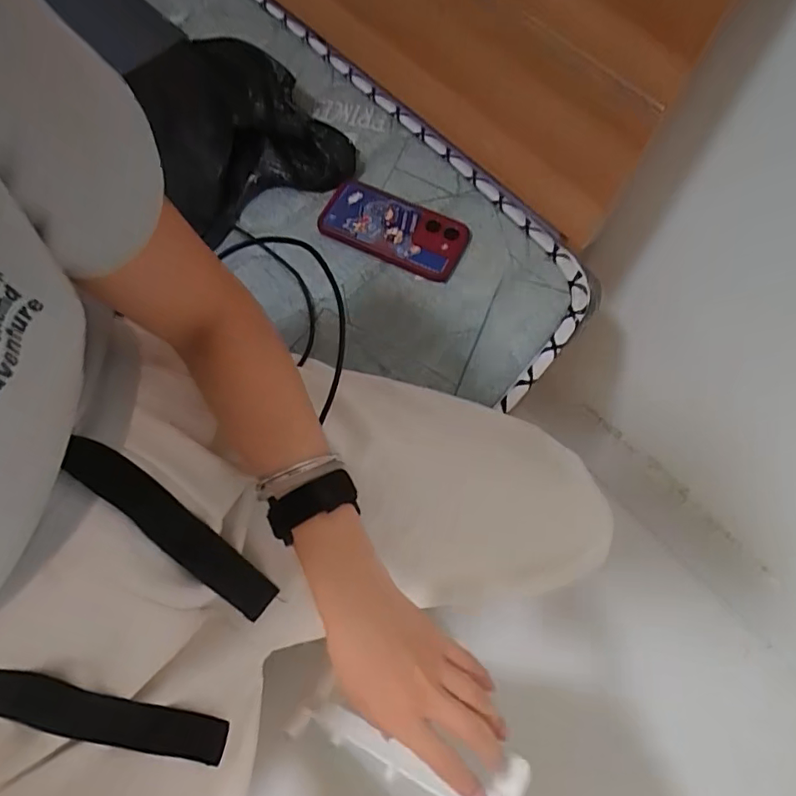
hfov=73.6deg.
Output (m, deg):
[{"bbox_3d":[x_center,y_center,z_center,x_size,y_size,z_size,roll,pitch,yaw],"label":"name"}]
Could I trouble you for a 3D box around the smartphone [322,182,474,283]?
[{"bbox_3d":[-0.005,-0.192,0.609,0.166,0.017,0.077,24,70,9],"label":"smartphone"}]

